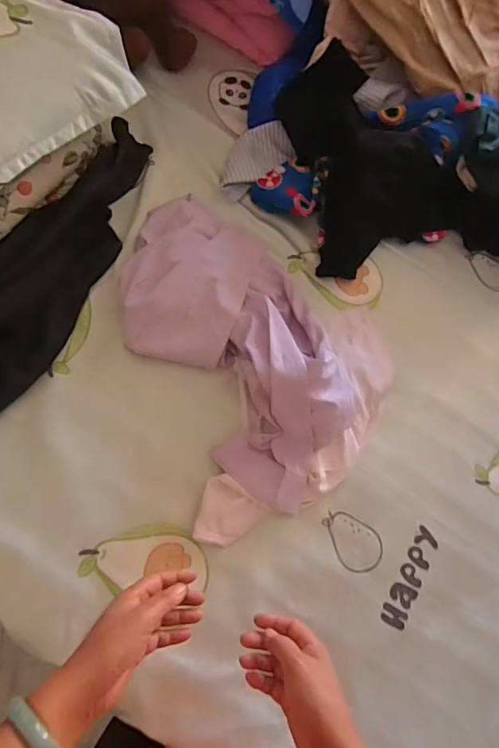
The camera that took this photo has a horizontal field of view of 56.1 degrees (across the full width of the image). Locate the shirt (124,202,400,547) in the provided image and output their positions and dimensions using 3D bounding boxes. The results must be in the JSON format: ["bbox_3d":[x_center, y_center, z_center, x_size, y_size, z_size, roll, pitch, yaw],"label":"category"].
[{"bbox_3d":[0.025,-0.066,0.786,0.418,0.113,0.572,-20,78,-15],"label":"shirt"}]

